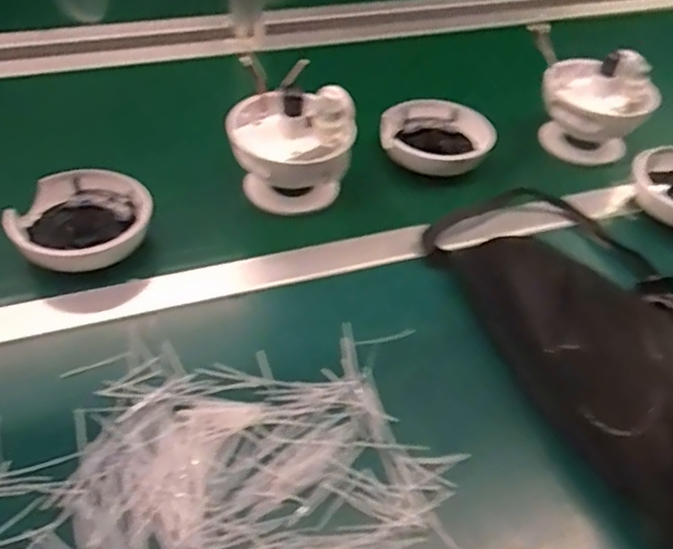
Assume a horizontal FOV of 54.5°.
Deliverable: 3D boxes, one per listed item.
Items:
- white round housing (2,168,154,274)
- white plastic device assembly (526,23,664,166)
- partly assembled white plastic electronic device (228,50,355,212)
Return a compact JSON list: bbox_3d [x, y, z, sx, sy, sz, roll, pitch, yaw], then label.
[{"bbox_3d":[-0.228,-0.049,0.588,0.116,0.039,0.116,3,46,-3],"label":"white round housing"},{"bbox_3d":[0.292,-0.202,0.763,0.119,0.115,0.120,-2,47,-7],"label":"white plastic device assembly"},{"bbox_3d":[-0.045,-0.135,0.658,0.118,0.123,0.117,2,46,-3],"label":"partly assembled white plastic electronic device"}]

